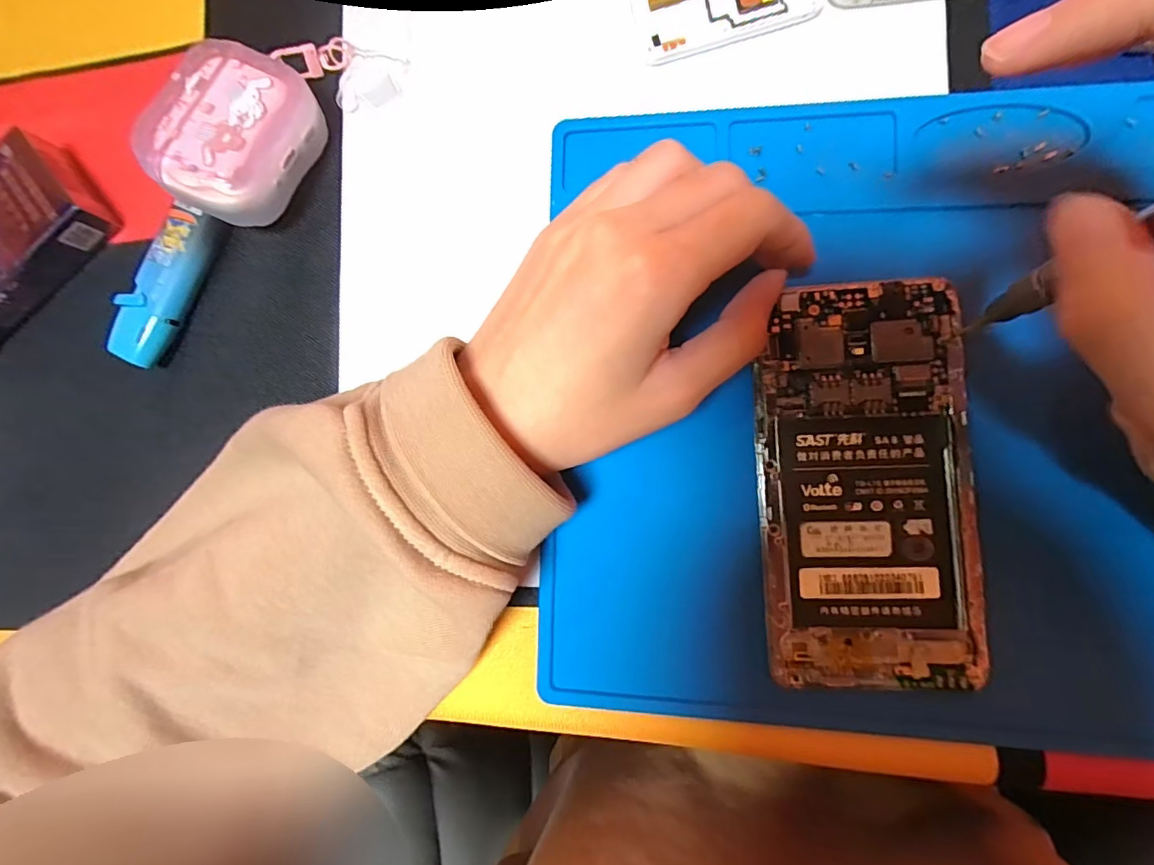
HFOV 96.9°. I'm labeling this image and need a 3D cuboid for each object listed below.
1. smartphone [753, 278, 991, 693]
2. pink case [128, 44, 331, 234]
[{"bbox_3d":[0.101,0.018,0.180,0.070,0.004,0.139,-3,88,7],"label":"smartphone"},{"bbox_3d":[-0.136,-0.117,0.205,0.049,0.027,0.064,25,81,0],"label":"pink case"}]

